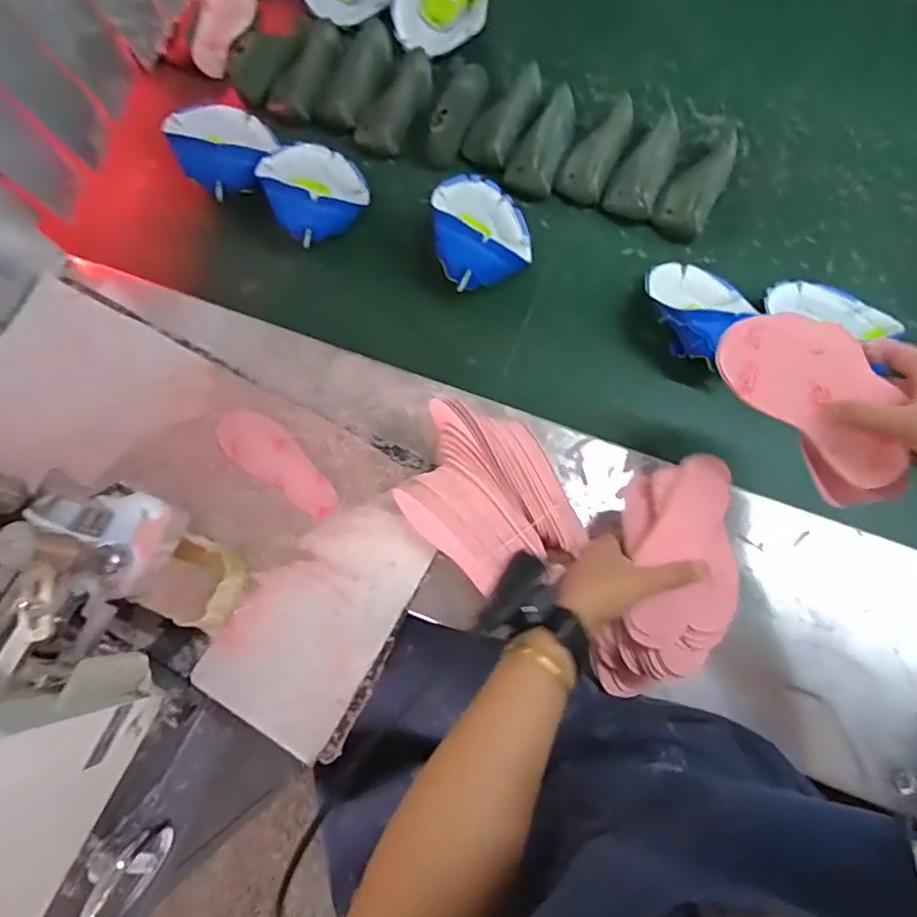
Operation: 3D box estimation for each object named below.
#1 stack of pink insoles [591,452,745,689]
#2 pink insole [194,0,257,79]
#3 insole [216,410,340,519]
[{"bbox_3d":[0.190,0.105,0.497,0.107,0.041,0.216,14,86,5],"label":"stack of pink insoles"},{"bbox_3d":[-0.331,-0.615,0.794,0.013,0.063,0.152,11,76,34],"label":"pink insole"},{"bbox_3d":[-0.191,0.003,0.604,0.156,0.004,0.054,37,81,7],"label":"insole"}]

